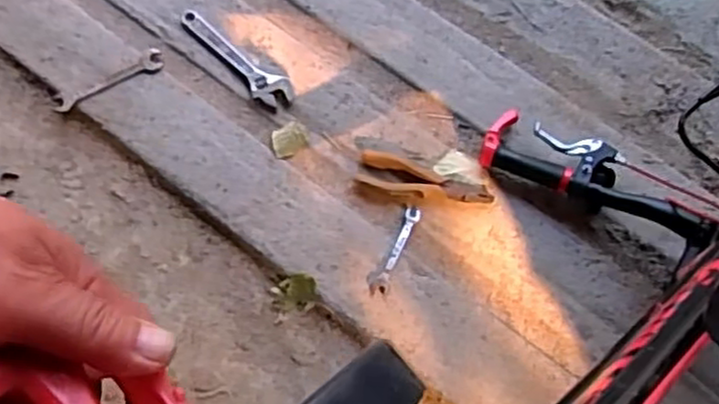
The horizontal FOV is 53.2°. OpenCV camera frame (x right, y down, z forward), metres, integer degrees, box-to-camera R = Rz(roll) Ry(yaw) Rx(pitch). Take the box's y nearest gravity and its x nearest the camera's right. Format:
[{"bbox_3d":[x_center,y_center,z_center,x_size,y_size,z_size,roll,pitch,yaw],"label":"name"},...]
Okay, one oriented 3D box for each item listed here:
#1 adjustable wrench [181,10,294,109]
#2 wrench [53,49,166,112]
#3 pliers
[{"bbox_3d":[-0.173,-0.194,0.978,0.197,0.008,0.044,37,74,12],"label":"adjustable wrench"},{"bbox_3d":[-0.334,-0.162,0.955,0.156,0.006,0.032,-27,73,-9],"label":"wrench"},{"bbox_3d":[0.081,-0.023,0.902,0.167,0.014,0.047,19,72,6],"label":"pliers"}]

